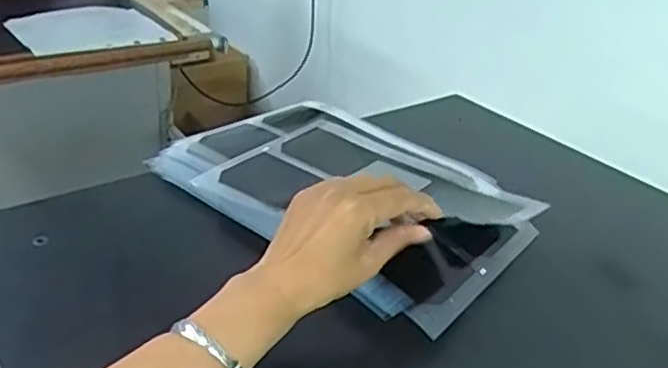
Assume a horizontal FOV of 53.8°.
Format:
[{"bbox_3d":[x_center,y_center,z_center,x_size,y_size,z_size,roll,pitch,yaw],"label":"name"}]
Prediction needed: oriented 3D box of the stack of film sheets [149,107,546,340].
[{"bbox_3d":[0.015,0.007,0.675,0.339,0.058,0.248,27,36,33],"label":"stack of film sheets"}]

